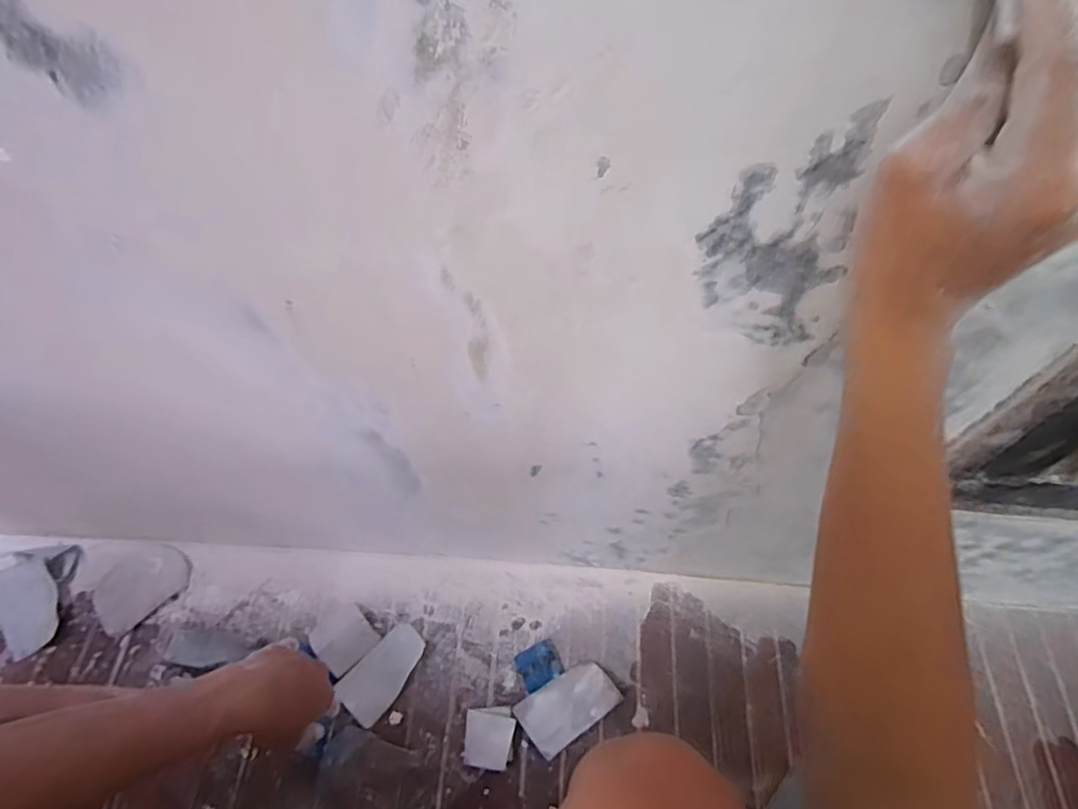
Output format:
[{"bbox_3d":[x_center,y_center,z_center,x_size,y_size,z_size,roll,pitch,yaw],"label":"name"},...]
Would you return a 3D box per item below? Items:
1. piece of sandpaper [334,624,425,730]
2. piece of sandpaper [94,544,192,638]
[{"bbox_3d":[-0.166,0.290,0.660,0.054,0.015,0.099,38,63,19],"label":"piece of sandpaper"},{"bbox_3d":[-0.444,0.203,0.680,0.078,0.019,0.098,19,58,9],"label":"piece of sandpaper"}]

